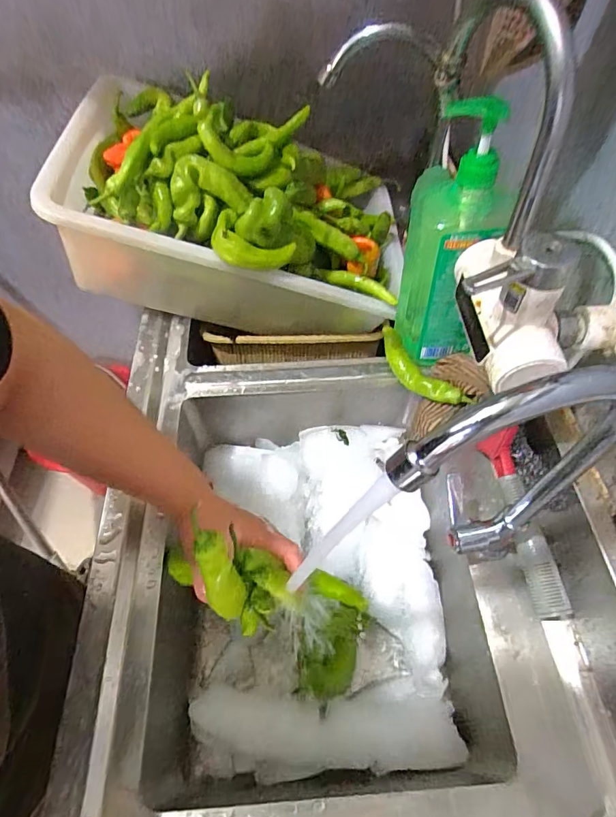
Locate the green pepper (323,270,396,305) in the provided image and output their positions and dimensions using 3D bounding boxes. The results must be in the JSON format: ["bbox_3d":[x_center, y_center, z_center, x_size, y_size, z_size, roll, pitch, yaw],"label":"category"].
[{"bbox_3d":[0.074,-0.172,0.628,0.106,0.019,0.022,24,59,16],"label":"green pepper"}]

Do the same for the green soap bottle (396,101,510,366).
[{"bbox_3d":[0.149,-0.165,0.488,0.107,0.269,0.063,26,59,17],"label":"green soap bottle"}]

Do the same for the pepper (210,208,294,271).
[{"bbox_3d":[-0.071,-0.197,0.542,0.093,0.038,0.066,20,58,14],"label":"pepper"}]

